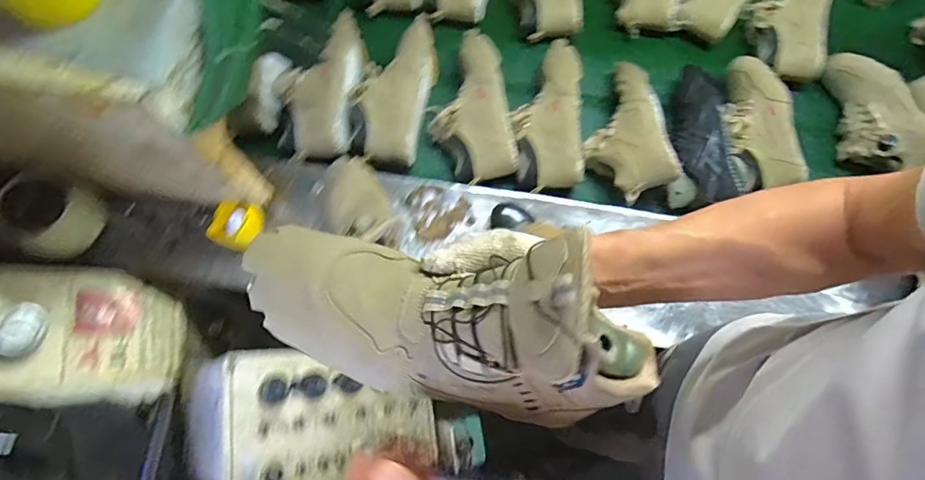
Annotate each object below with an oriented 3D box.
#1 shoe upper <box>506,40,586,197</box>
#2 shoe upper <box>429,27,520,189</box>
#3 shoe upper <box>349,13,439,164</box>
[{"bbox_3d":[0.162,-0.229,0.874,0.141,0.053,0.289,10,87,2],"label":"shoe upper"},{"bbox_3d":[0.013,-0.243,0.888,0.149,0.069,0.273,-10,74,-4],"label":"shoe upper"},{"bbox_3d":[-0.120,-0.285,0.886,0.123,0.069,0.293,13,74,3],"label":"shoe upper"}]

